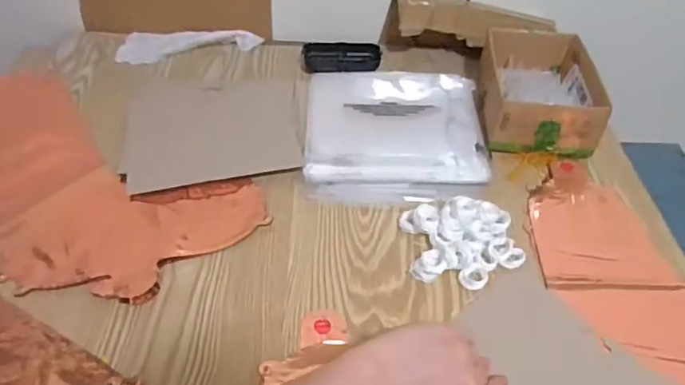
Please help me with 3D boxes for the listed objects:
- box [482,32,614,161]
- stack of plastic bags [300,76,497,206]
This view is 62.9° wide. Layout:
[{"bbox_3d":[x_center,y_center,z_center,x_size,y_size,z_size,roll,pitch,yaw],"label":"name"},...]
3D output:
[{"bbox_3d":[0.245,-0.130,0.708,0.127,0.066,0.193,5,43,4],"label":"box"},{"bbox_3d":[0.063,-0.080,0.679,0.209,0.029,0.230,1,42,0],"label":"stack of plastic bags"}]

